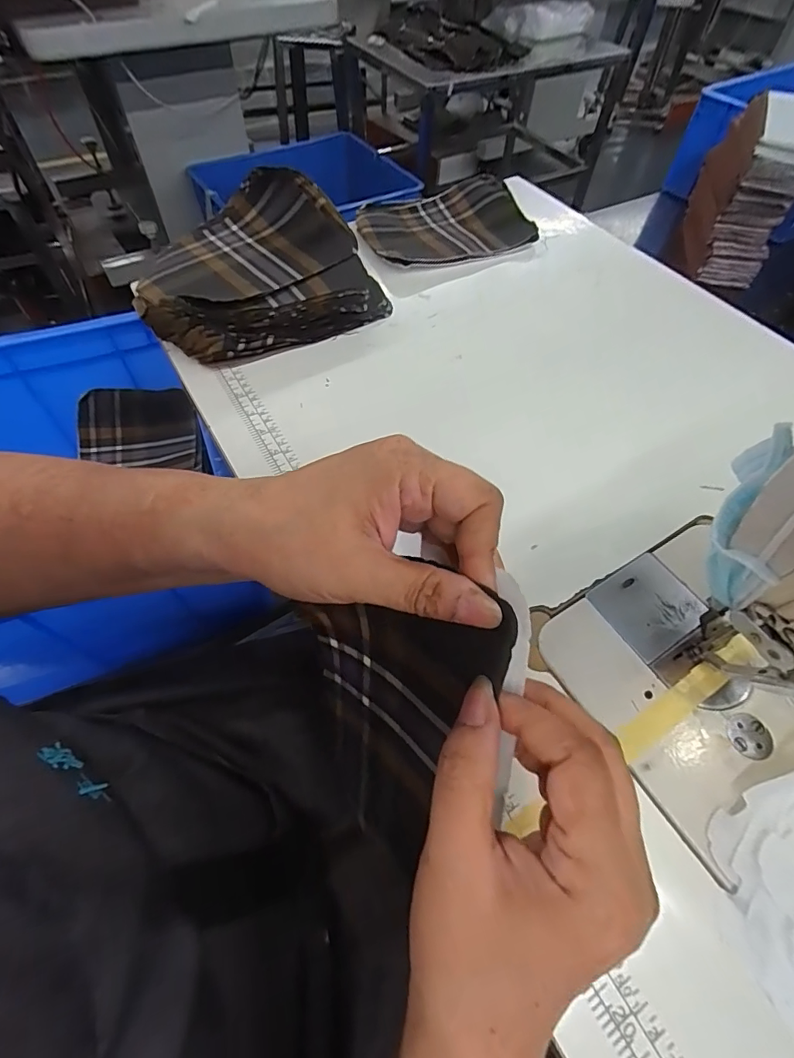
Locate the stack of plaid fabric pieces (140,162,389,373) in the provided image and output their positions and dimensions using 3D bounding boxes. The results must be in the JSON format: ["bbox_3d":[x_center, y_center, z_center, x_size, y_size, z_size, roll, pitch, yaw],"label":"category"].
[{"bbox_3d":[-0.138,-0.252,0.455,0.222,0.070,0.174,-25,61,-17],"label":"stack of plaid fabric pieces"}]

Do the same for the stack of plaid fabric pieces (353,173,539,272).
[{"bbox_3d":[0.056,-0.357,0.559,0.194,0.032,0.140,-21,60,-15],"label":"stack of plaid fabric pieces"}]

